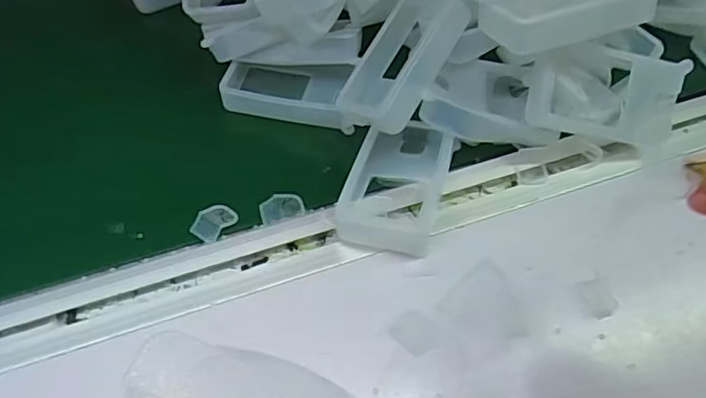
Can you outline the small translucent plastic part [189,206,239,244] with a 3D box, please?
[{"bbox_3d":[-0.084,0.014,0.342,0.019,0.005,0.026,42,69,7],"label":"small translucent plastic part"}]

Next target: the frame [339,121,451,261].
[{"bbox_3d":[0.027,-0.012,0.345,0.055,0.021,0.092,13,57,8],"label":"frame"}]

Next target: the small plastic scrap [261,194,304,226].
[{"bbox_3d":[-0.044,0.005,0.349,0.026,0.004,0.018,-16,58,-10],"label":"small plastic scrap"}]

